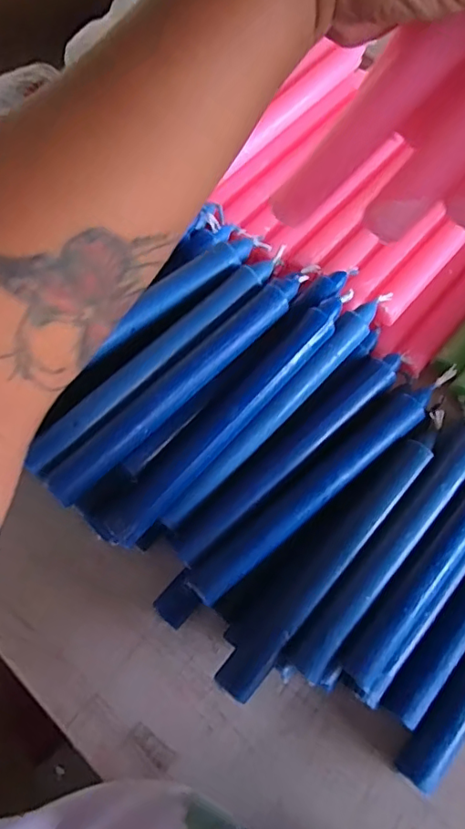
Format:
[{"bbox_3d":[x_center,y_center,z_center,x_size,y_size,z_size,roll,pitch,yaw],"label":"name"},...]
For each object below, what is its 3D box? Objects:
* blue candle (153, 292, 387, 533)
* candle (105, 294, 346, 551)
[{"bbox_3d":[0.035,-0.007,0.351,0.019,0.018,0.213,38,75,16],"label":"blue candle"},{"bbox_3d":[0.001,0.000,0.343,0.025,0.029,0.211,40,75,17],"label":"candle"}]

